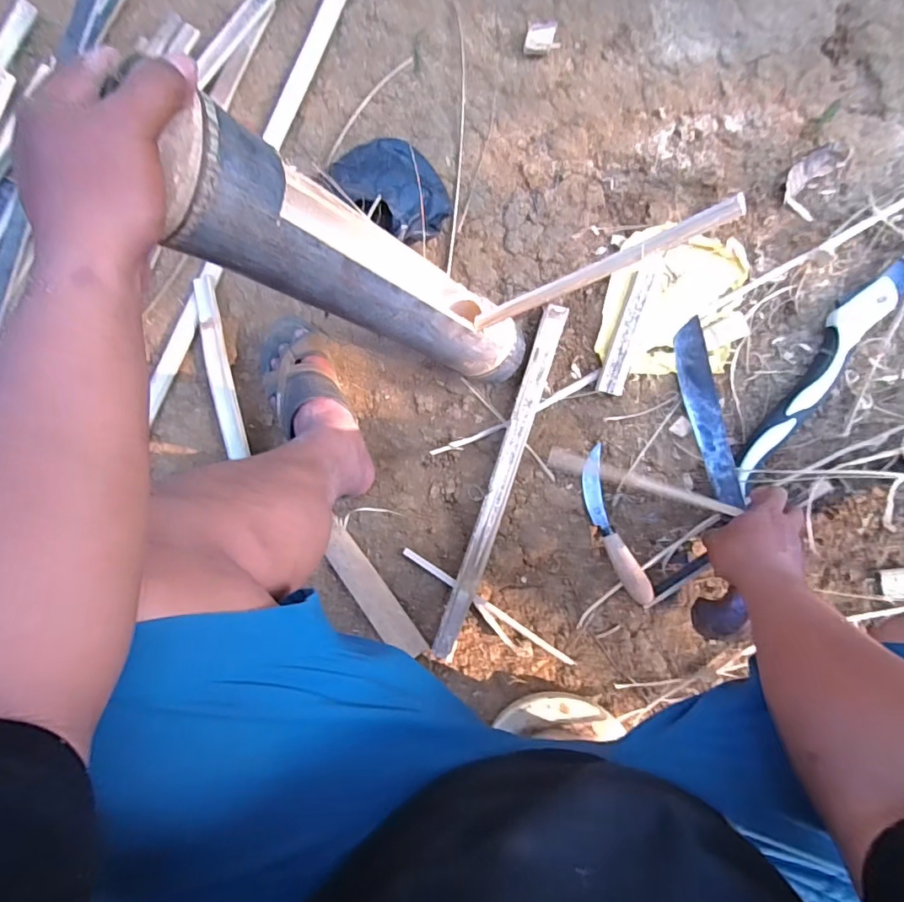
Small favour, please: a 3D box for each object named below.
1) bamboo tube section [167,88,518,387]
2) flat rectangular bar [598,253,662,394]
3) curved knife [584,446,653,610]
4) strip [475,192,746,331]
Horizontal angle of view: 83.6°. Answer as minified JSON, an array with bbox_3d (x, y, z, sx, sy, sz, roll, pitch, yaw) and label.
[{"bbox_3d":[-0.055,-0.155,0.474,0.064,0.434,0.099,-3,86,31],"label":"bamboo tube section"},{"bbox_3d":[0.233,-0.164,0.660,0.031,0.015,0.184,18,89,10],"label":"flat rectangular bar"},{"bbox_3d":[0.203,0.094,0.644,0.041,0.021,0.199,-19,70,8],"label":"curved knife"},{"bbox_3d":[0.125,-0.164,0.471,0.262,0.014,0.018,-13,83,42],"label":"strip"}]

